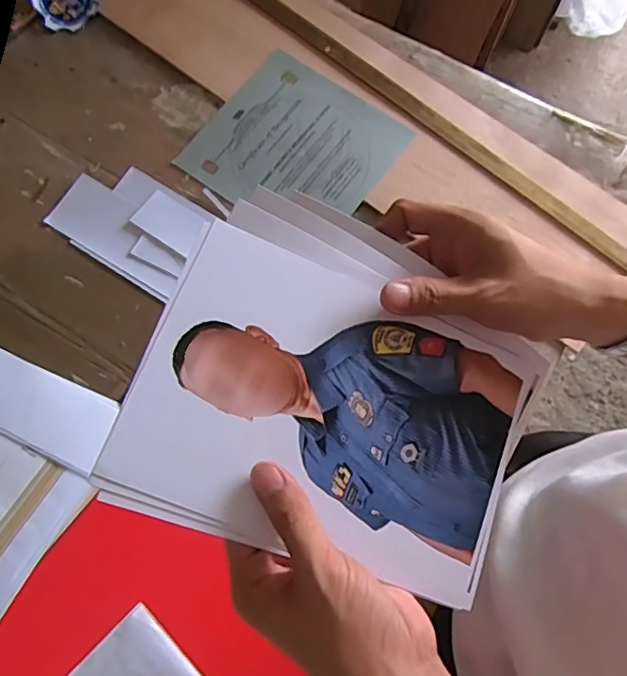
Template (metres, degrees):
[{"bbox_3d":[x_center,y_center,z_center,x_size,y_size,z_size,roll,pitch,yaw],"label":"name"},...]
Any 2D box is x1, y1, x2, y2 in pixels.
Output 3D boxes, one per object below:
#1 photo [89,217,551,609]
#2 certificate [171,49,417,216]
[{"bbox_3d":[0.016,0.040,0.304,0.211,0.009,0.150,23,76,-11],"label":"photo"},{"bbox_3d":[-0.021,-0.243,0.684,0.224,0.010,0.208,33,75,9],"label":"certificate"}]

